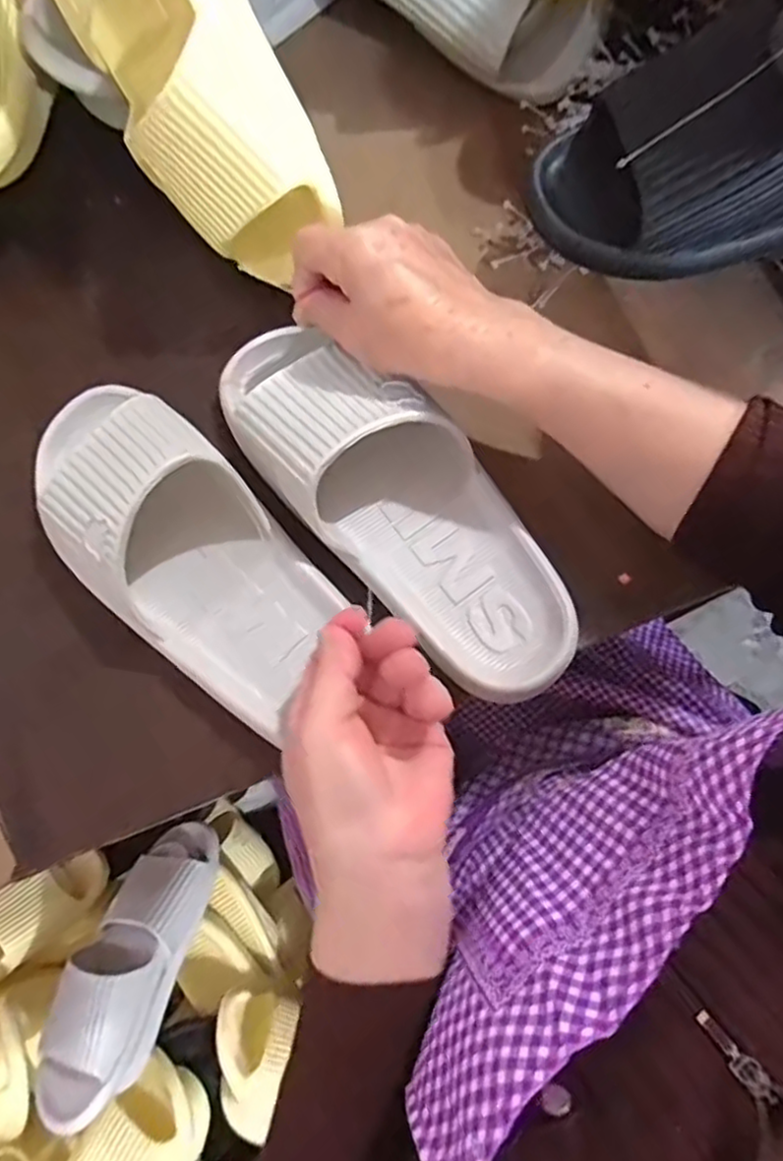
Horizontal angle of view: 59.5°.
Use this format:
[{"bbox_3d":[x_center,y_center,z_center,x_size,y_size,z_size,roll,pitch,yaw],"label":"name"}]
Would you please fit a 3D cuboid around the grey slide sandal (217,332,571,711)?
[{"bbox_3d":[-0.001,-0.047,0.383,0.097,0.071,0.256,-42,85,-9],"label":"grey slide sandal"}]

